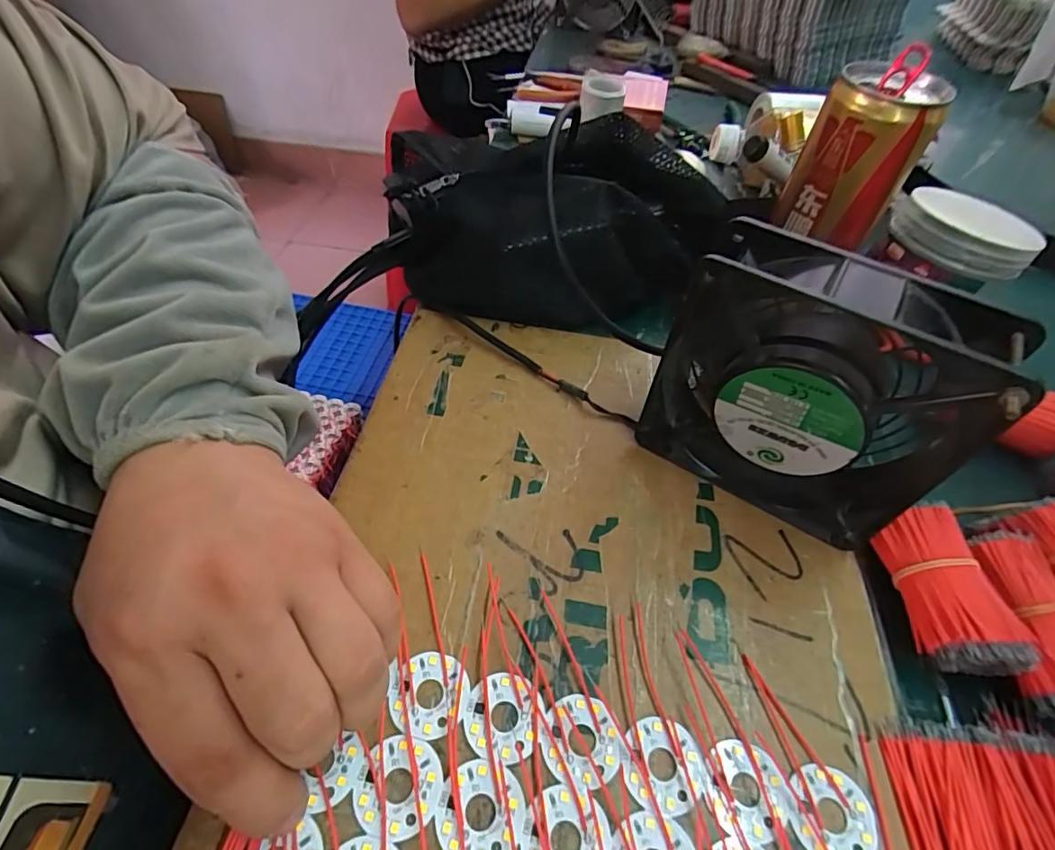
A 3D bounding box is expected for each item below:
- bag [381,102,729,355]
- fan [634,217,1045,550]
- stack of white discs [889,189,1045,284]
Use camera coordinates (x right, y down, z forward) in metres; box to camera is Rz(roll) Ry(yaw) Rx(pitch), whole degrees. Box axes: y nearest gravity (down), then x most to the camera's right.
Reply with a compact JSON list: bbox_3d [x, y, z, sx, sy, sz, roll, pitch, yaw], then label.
[{"bbox_3d":[0.010,-0.142,0.358,0.225,0.078,0.137,8,51,2],"label":"bag"},{"bbox_3d":[0.120,-0.012,0.237,0.122,0.120,0.043,30,55,18],"label":"fan"},{"bbox_3d":[0.289,-0.130,0.347,0.084,0.021,0.069,30,55,18],"label":"stack of white discs"}]

